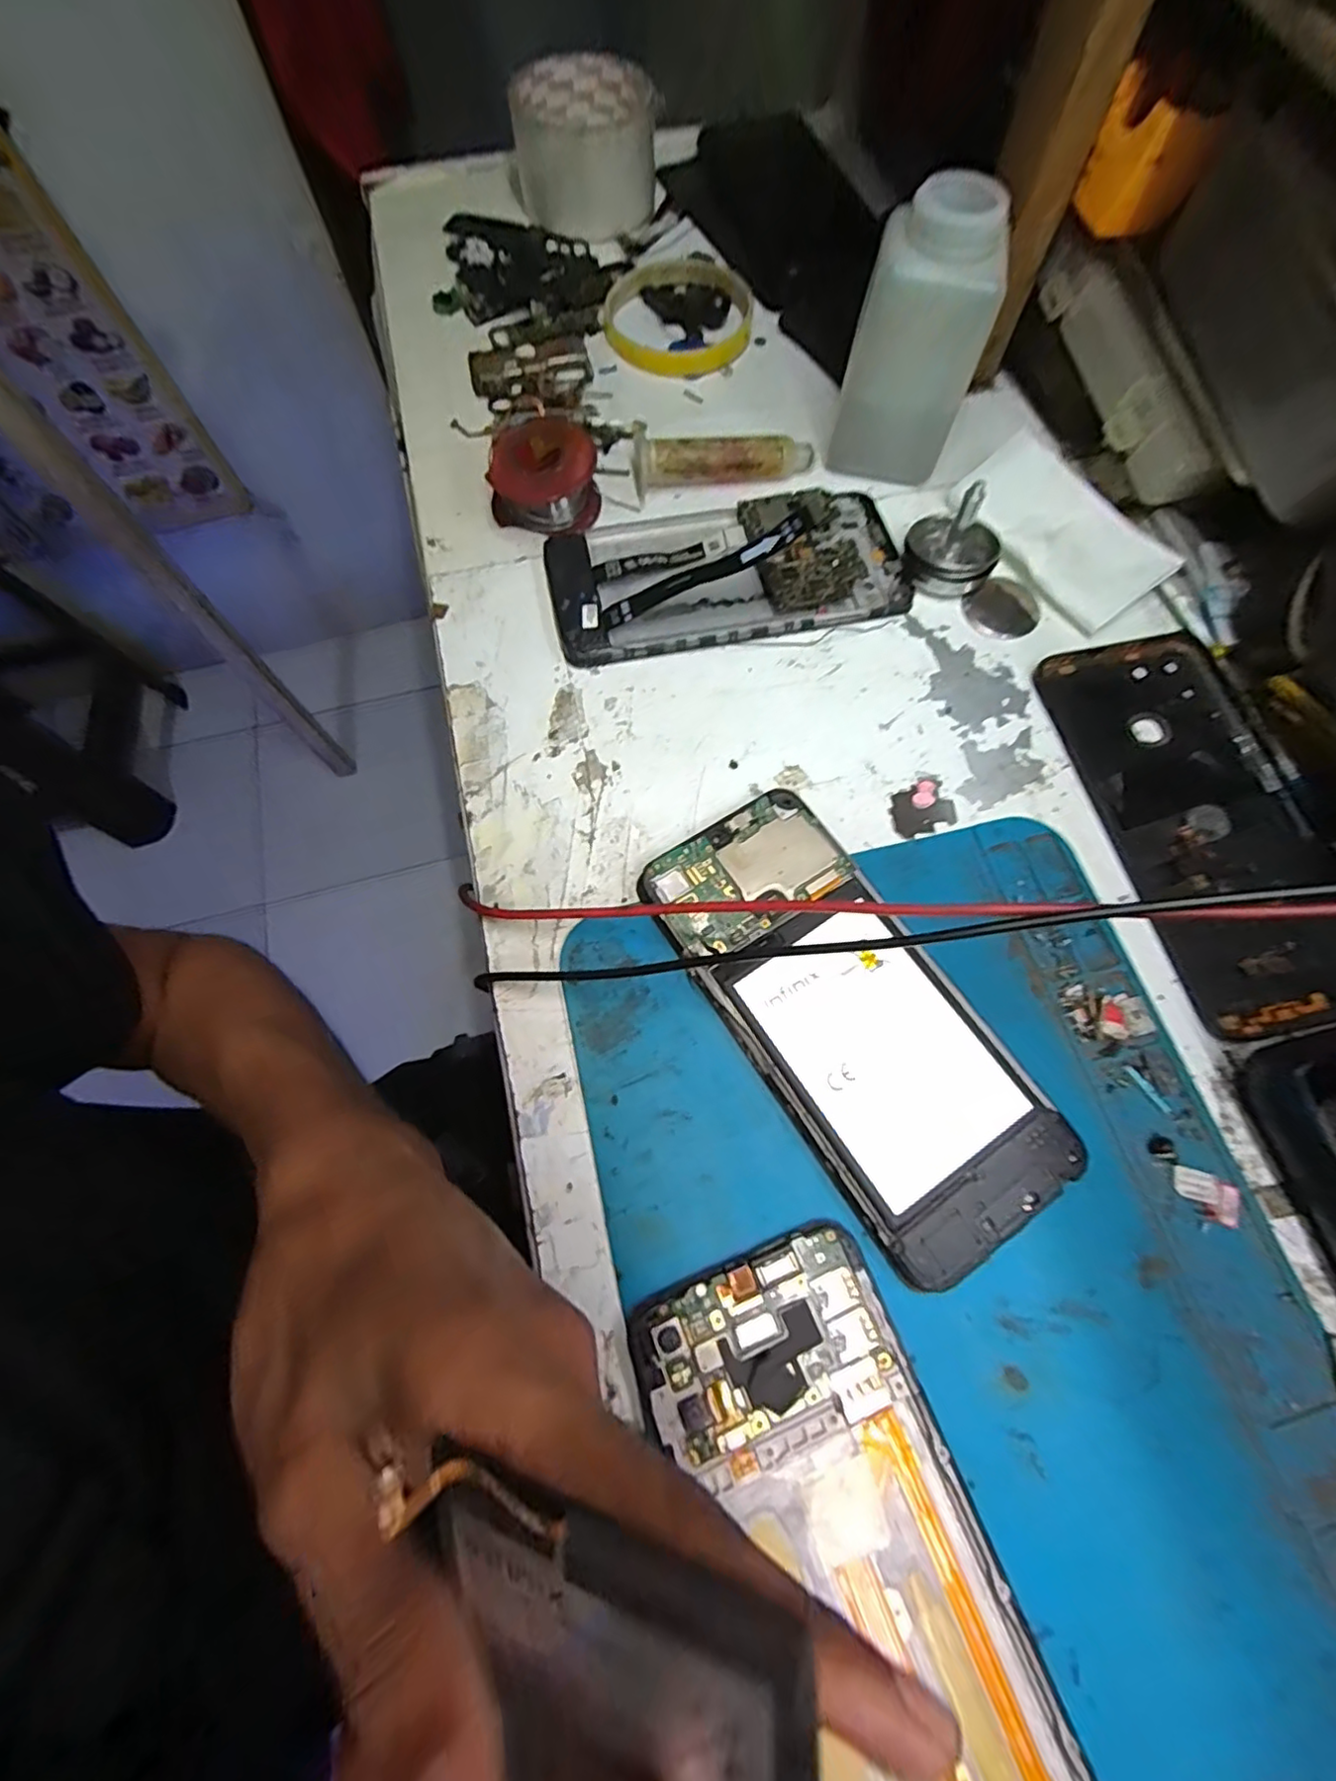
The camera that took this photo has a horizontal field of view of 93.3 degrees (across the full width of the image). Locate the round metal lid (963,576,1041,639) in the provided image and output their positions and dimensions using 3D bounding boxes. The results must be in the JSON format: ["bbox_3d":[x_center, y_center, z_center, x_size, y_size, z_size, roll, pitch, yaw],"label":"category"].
[{"bbox_3d":[0.150,-0.126,0.282,0.030,0.005,0.029,0,70,0],"label":"round metal lid"}]

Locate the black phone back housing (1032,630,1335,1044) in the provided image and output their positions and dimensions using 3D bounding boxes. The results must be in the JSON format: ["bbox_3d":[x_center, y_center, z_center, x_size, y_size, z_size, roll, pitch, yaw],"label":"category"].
[{"bbox_3d":[0.207,-0.029,0.243,0.073,0.005,0.163,-10,70,-3],"label":"black phone back housing"}]

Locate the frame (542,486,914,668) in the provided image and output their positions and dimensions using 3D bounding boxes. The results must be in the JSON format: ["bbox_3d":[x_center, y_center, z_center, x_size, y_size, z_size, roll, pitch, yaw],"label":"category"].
[{"bbox_3d":[0.026,-0.148,0.272,0.157,0.031,0.077,-11,71,-5],"label":"frame"}]

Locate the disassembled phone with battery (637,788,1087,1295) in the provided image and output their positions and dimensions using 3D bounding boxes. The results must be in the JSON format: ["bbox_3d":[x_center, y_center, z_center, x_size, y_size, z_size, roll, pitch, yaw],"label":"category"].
[{"bbox_3d":[0.060,0.041,0.215,0.071,0.009,0.158,-32,73,-11],"label":"disassembled phone with battery"}]

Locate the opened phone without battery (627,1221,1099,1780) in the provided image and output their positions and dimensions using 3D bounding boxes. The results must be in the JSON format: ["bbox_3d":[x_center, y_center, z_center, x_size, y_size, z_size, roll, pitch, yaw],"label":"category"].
[{"bbox_3d":[0.051,0.180,0.161,0.069,0.011,0.159,-21,71,-7],"label":"opened phone without battery"}]

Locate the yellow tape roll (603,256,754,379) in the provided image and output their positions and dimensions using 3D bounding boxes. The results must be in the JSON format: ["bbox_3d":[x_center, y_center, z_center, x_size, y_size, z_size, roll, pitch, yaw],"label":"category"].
[{"bbox_3d":[0.005,-0.319,0.349,0.081,0.013,0.081,0,70,0],"label":"yellow tape roll"}]

